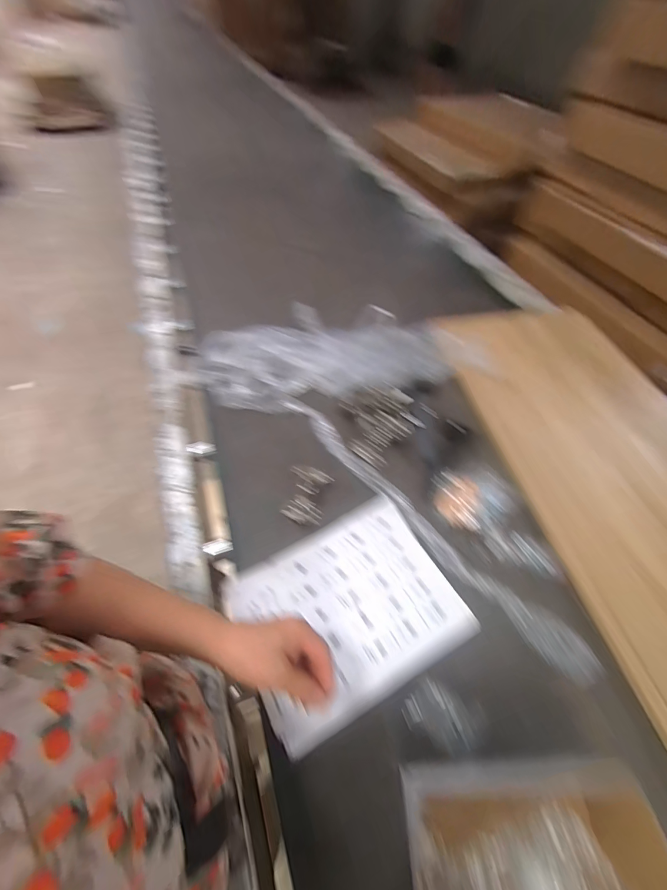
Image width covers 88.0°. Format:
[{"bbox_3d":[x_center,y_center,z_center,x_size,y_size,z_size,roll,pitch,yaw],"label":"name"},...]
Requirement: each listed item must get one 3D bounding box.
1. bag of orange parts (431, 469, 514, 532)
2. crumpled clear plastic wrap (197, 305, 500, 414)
[{"bbox_3d":[0.230,0.087,0.565,0.124,0.031,0.094,-3,54,-5],"label":"bag of orange parts"},{"bbox_3d":[0.016,-0.186,0.732,0.635,0.074,0.230,-3,54,-6],"label":"crumpled clear plastic wrap"}]

